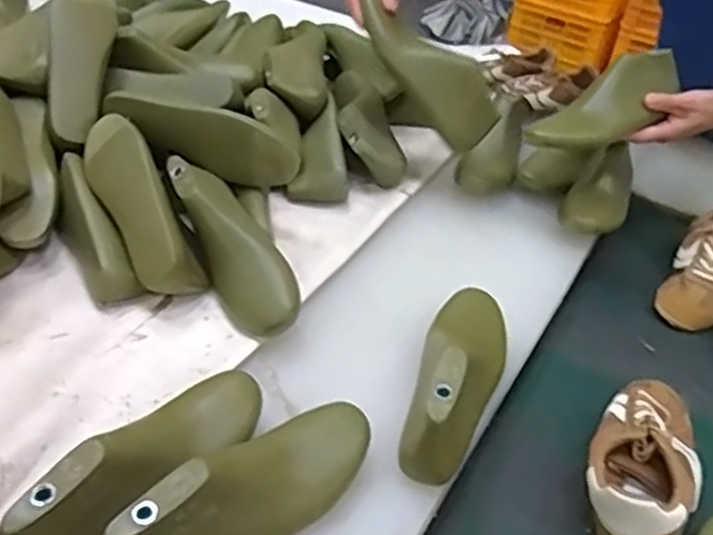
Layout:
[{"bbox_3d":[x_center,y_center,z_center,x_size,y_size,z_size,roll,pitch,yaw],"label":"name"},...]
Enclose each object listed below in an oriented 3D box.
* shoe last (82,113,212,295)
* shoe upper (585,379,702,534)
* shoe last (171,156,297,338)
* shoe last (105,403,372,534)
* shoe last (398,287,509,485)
[{"bbox_3d":[-0.234,-0.075,0.778,0.066,0.066,0.229,-20,67,-29],"label":"shoe last"},{"bbox_3d":[0.274,0.177,0.691,0.095,0.074,0.216,24,41,21],"label":"shoe upper"},{"bbox_3d":[-0.132,-0.026,0.756,0.064,0.063,0.224,-23,70,-31],"label":"shoe last"},{"bbox_3d":[-0.078,0.166,0.550,0.070,0.080,0.238,35,34,32],"label":"shoe last"},{"bbox_3d":[0.096,0.085,0.680,0.078,0.078,0.245,16,39,13],"label":"shoe last"}]

